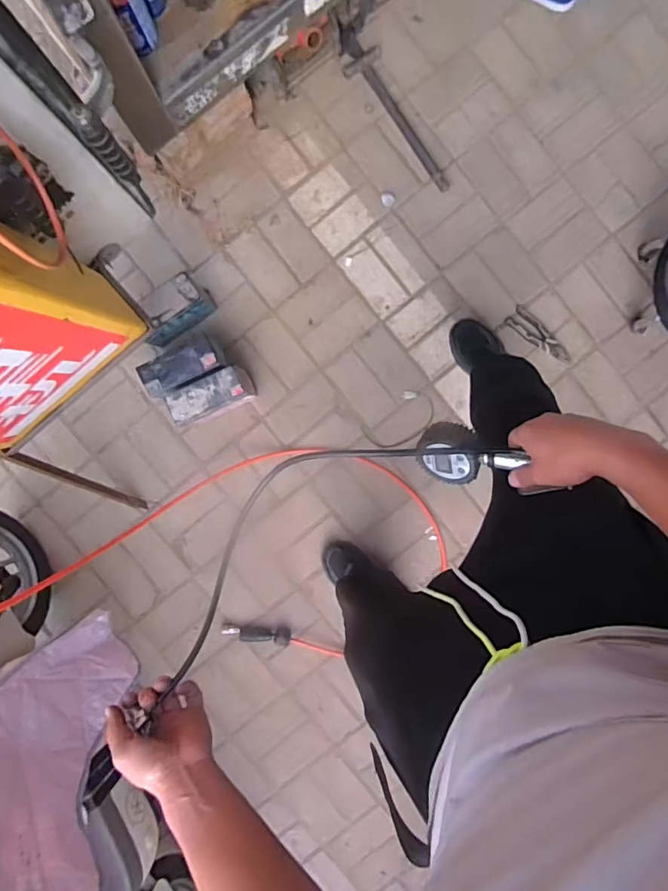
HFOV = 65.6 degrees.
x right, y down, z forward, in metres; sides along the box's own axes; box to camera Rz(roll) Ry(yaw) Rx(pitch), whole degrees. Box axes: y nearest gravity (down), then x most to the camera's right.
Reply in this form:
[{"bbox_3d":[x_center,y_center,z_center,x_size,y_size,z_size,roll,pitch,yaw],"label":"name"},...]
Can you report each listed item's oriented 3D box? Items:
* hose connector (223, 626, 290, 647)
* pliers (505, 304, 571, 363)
[{"bbox_3d":[-0.201,0.499,1.360,0.175,0.029,0.049,4,94,1],"label":"hose connector"},{"bbox_3d":[0.525,-0.276,1.321,0.188,0.011,0.060,41,93,-2],"label":"pliers"}]

